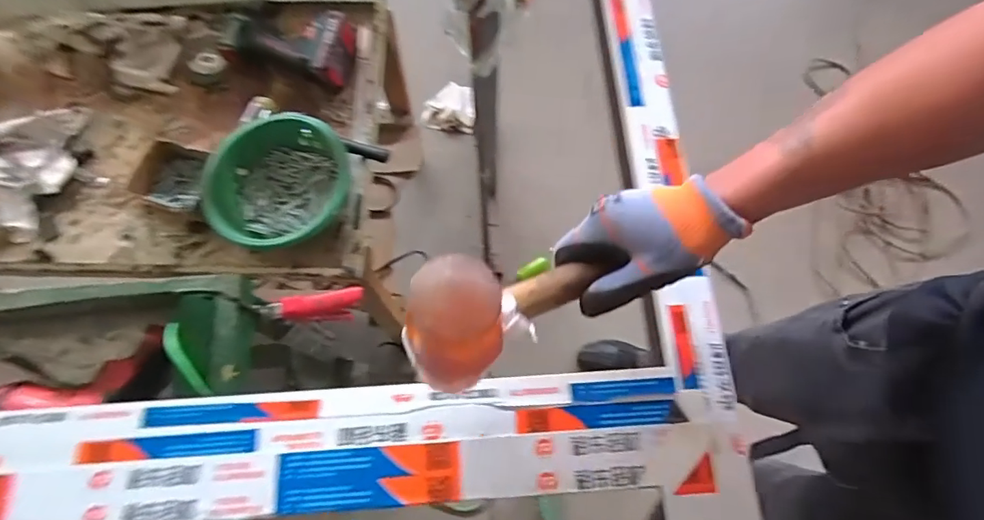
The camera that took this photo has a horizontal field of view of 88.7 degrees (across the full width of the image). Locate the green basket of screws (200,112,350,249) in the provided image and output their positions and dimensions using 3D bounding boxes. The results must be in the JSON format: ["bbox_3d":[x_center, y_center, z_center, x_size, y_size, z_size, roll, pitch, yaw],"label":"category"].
[{"bbox_3d":[-0.339,-0.115,0.805,0.222,0.072,0.225,2,72,0],"label":"green basket of screws"}]

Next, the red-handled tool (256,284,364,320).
[{"bbox_3d":[-0.262,0.074,0.758,0.146,0.114,0.032,-7,72,-3],"label":"red-handled tool"}]

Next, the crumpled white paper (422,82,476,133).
[{"bbox_3d":[-0.130,-0.466,1.558,0.158,0.072,0.143,7,72,2],"label":"crumpled white paper"}]

